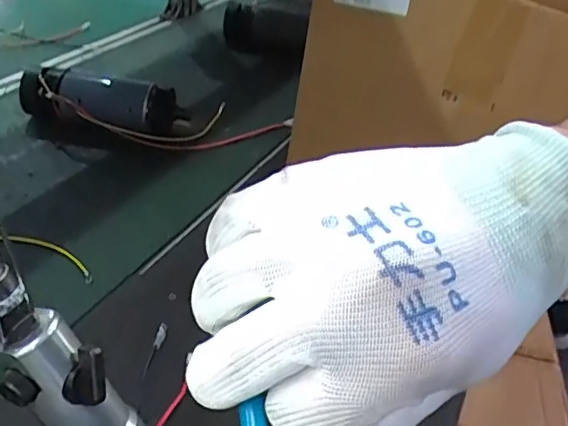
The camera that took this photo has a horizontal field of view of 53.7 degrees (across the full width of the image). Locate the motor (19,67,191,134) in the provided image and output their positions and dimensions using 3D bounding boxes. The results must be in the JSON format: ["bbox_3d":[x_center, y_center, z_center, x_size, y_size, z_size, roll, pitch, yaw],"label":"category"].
[{"bbox_3d":[-0.262,-0.152,0.813,0.232,0.071,0.089,7,37,-1],"label":"motor"}]

